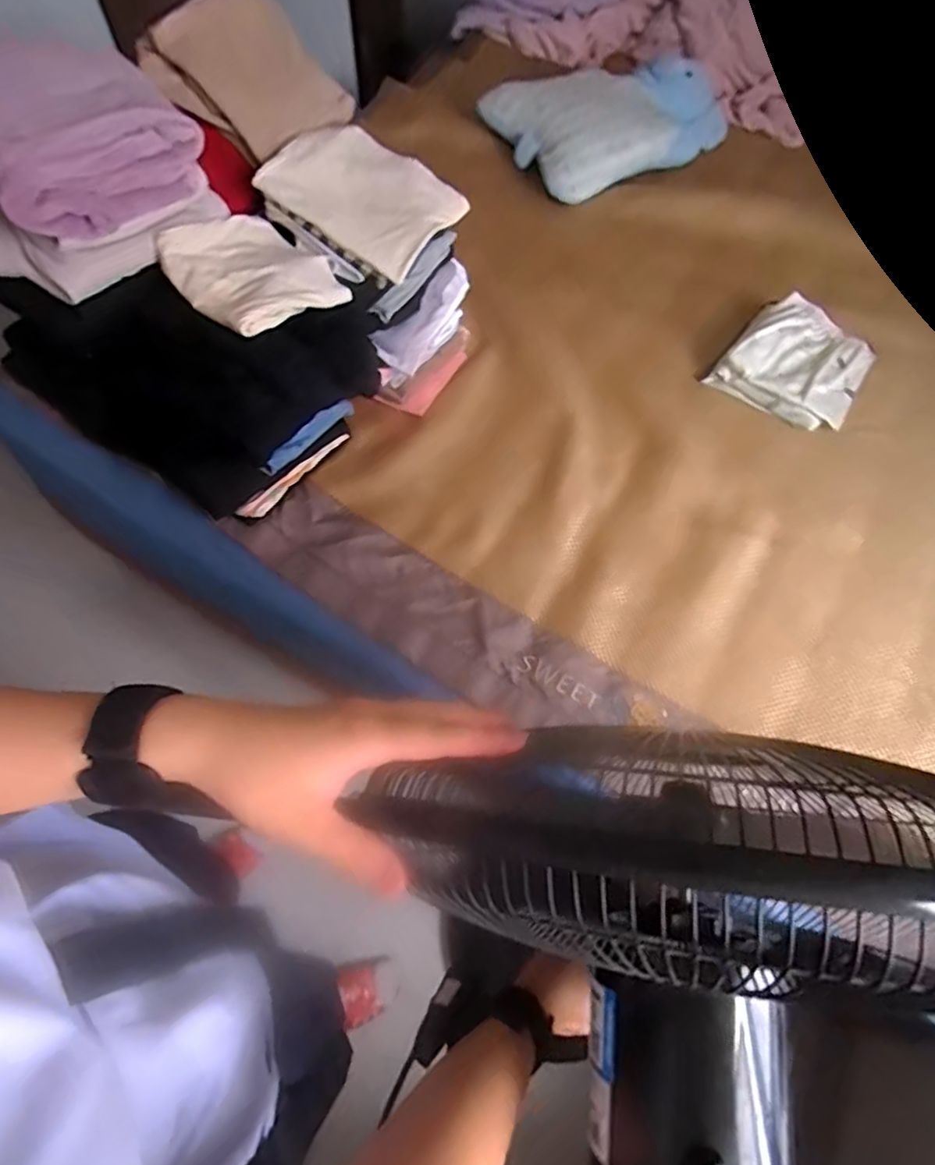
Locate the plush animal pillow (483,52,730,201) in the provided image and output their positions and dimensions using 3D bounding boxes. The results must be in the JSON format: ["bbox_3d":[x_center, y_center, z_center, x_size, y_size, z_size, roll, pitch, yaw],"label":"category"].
[{"bbox_3d":[0.327,-1.057,1.348,0.492,0.123,0.332,-26,68,-14],"label":"plush animal pillow"}]

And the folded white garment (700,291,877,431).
[{"bbox_3d":[0.574,-0.386,1.054,0.221,0.050,0.233,32,67,13],"label":"folded white garment"}]

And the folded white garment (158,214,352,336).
[{"bbox_3d":[-0.287,-0.419,0.812,0.180,0.066,0.183,39,68,18],"label":"folded white garment"}]

